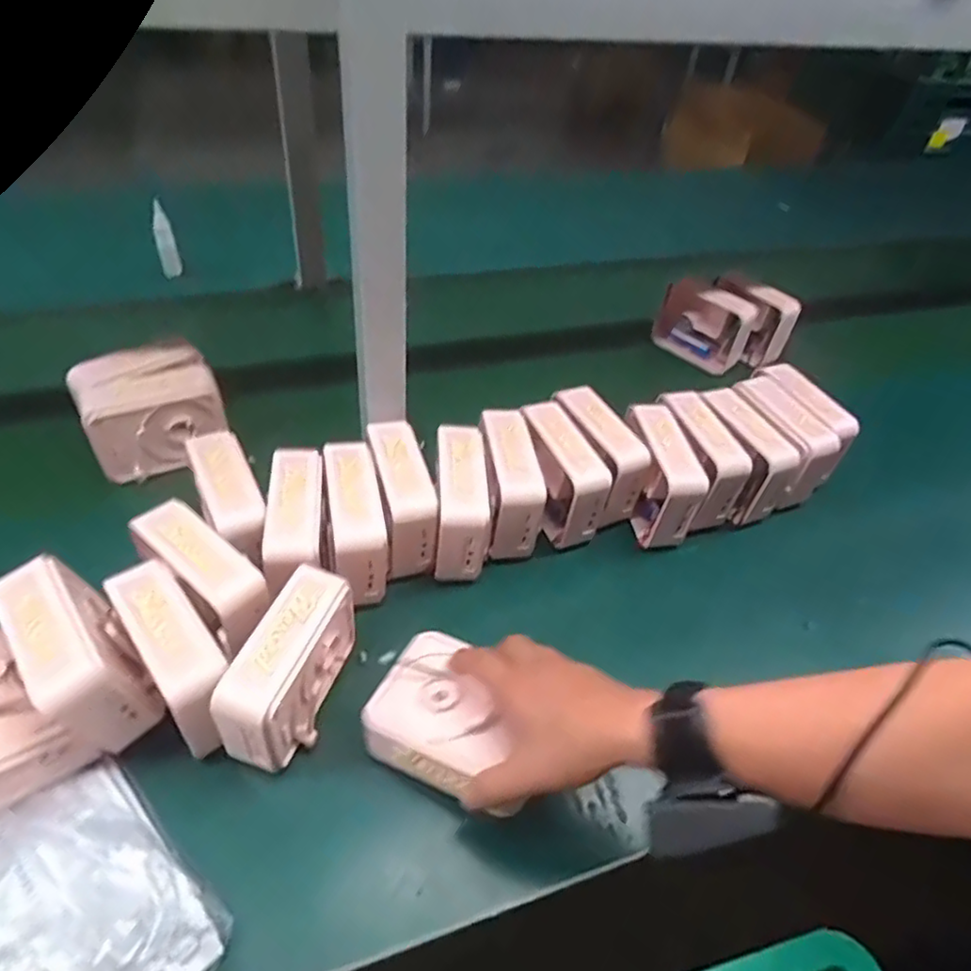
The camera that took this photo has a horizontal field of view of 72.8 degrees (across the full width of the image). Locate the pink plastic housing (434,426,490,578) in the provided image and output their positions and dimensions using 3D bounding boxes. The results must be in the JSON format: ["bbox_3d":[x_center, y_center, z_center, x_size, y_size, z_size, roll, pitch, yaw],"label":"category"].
[{"bbox_3d":[-0.024,0.015,0.625,0.046,0.093,0.116,2,44,-5],"label":"pink plastic housing"}]

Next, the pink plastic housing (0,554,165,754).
[{"bbox_3d":[-0.288,0.119,0.465,0.062,0.083,0.126,-30,55,-32],"label":"pink plastic housing"}]

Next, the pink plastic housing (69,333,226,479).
[{"bbox_3d":[-0.348,-0.080,0.688,0.123,0.095,0.094,-20,51,-25],"label":"pink plastic housing"}]

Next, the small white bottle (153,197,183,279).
[{"bbox_3d":[-0.465,-0.357,0.957,0.026,0.103,0.035,-15,48,-21],"label":"small white bottle"}]

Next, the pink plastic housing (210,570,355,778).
[{"bbox_3d":[-0.141,0.133,0.487,0.046,0.091,0.126,18,45,10],"label":"pink plastic housing"}]

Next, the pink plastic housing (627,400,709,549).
[{"bbox_3d":[0.178,-0.012,0.676,0.050,0.099,0.114,-4,45,-11],"label":"pink plastic housing"}]

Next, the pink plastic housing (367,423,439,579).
[{"bbox_3d":[-0.079,0.009,0.619,0.047,0.087,0.122,-9,47,-16],"label":"pink plastic housing"}]

